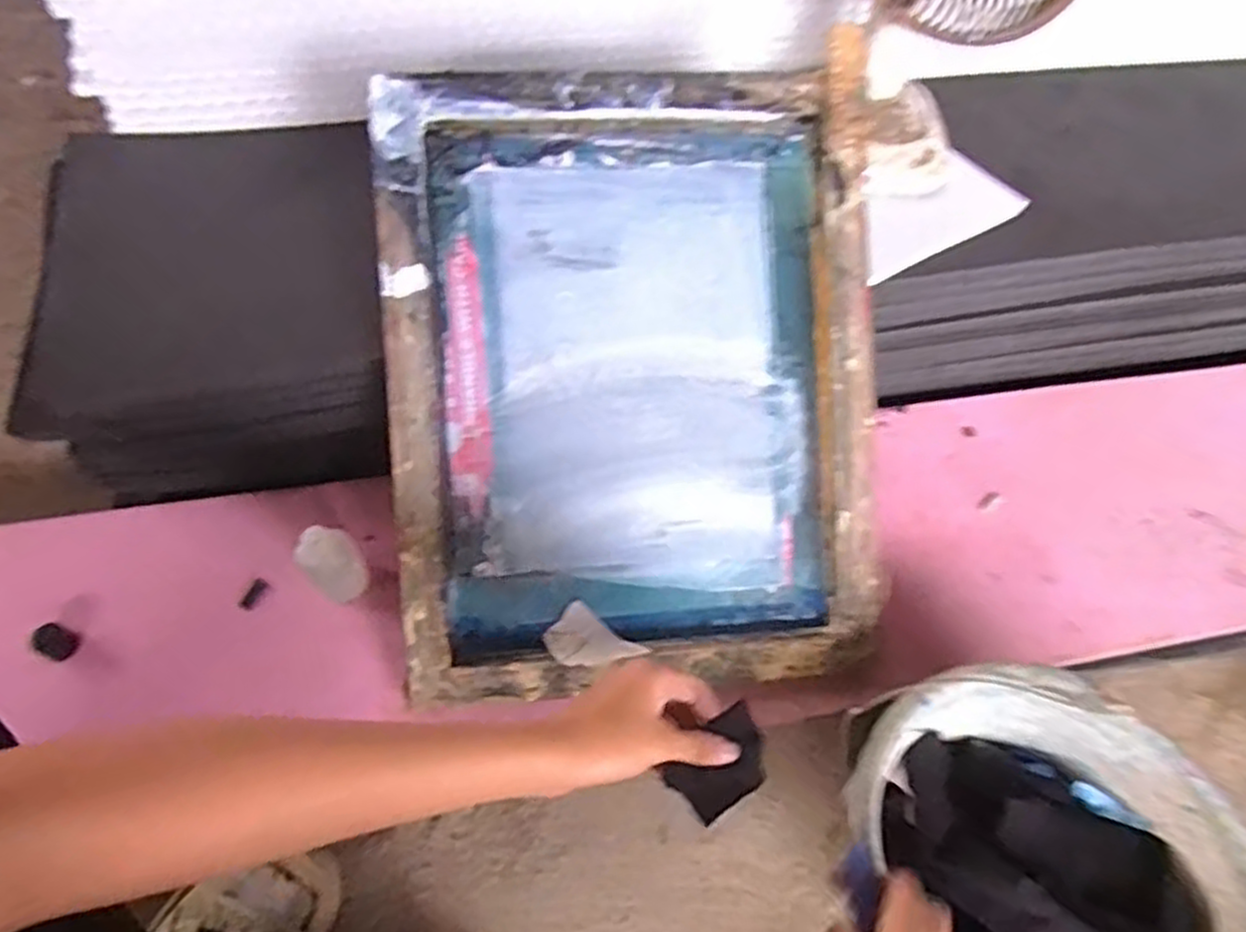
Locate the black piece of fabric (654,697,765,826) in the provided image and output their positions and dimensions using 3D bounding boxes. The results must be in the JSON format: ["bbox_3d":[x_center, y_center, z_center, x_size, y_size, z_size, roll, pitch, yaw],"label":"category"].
[{"bbox_3d":[0.057,0.170,0.443,0.059,0.010,0.044,-40,100,-4],"label":"black piece of fabric"}]

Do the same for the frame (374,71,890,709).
[{"bbox_3d":[0.010,-0.063,0.597,0.368,0.045,0.449,-3,93,-6],"label":"frame"}]

